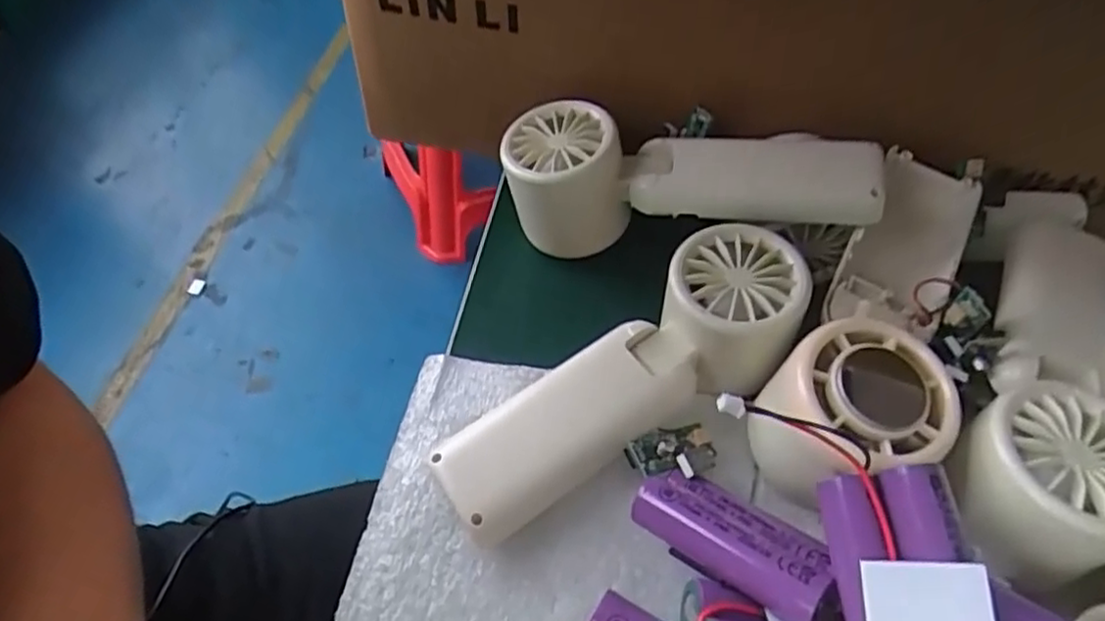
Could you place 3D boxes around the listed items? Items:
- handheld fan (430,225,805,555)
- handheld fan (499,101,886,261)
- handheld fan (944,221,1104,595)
[{"bbox_3d":[0.031,0.028,0.275,0.165,0.039,0.055,-34,60,-10],"label":"handheld fan"},{"bbox_3d":[0.062,-0.053,0.322,0.162,0.073,0.052,4,52,17],"label":"handheld fan"},{"bbox_3d":[0.190,0.022,0.256,0.053,0.039,0.161,28,57,18],"label":"handheld fan"}]

